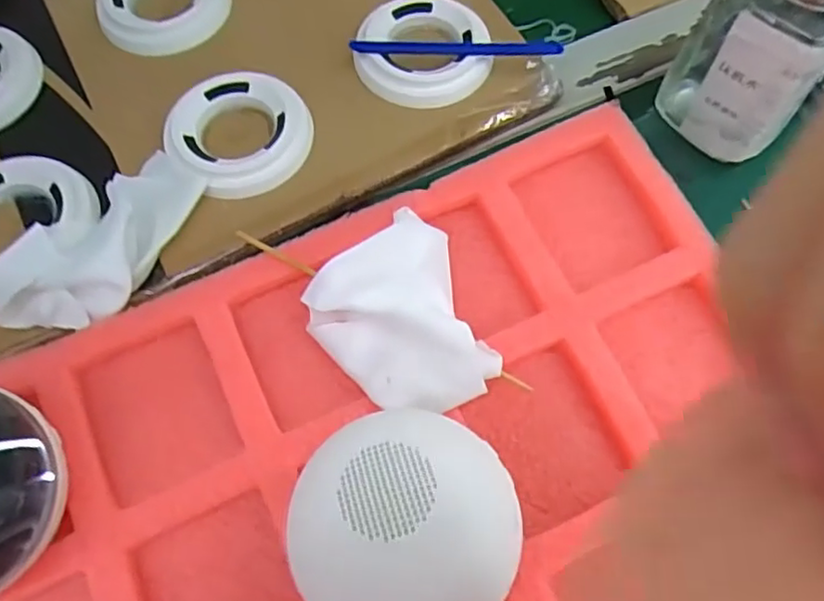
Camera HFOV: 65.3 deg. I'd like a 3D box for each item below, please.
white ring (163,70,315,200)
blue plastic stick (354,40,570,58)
[{"bbox_3d":[-0.085,-0.084,0.319,0.068,0.013,0.066,0,68,0],"label":"white ring"},{"bbox_3d":[0.024,-0.132,0.334,0.109,0.004,0.011,-1,68,-1],"label":"blue plastic stick"}]

